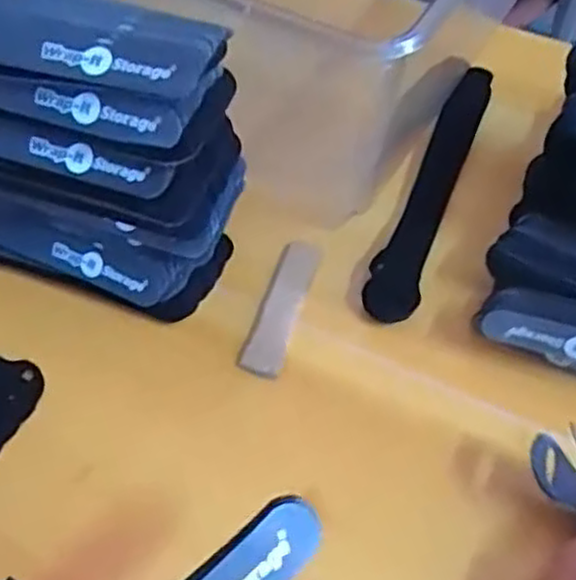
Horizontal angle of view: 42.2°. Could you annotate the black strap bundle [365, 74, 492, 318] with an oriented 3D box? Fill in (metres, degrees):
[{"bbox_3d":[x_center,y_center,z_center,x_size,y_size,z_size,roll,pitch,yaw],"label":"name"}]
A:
[{"bbox_3d":[0.090,-0.066,0.445,0.028,0.010,0.210,19,58,14],"label":"black strap bundle"}]

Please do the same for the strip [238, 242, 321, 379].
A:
[{"bbox_3d":[-0.003,0.008,0.401,0.021,0.004,0.086,14,57,10],"label":"strip"}]

